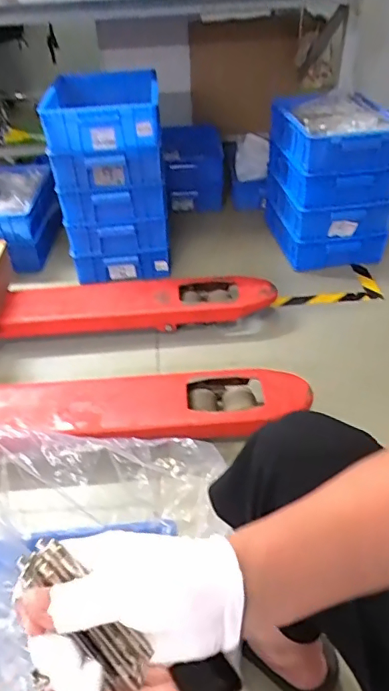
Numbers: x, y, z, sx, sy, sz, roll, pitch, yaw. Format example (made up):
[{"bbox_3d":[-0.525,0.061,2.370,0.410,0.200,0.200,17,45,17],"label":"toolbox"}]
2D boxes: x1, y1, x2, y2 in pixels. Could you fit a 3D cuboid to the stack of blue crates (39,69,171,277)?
[{"bbox_3d":[-0.236,-0.500,1.471,0.291,0.511,0.373,-4,41,-1],"label":"stack of blue crates"}]

